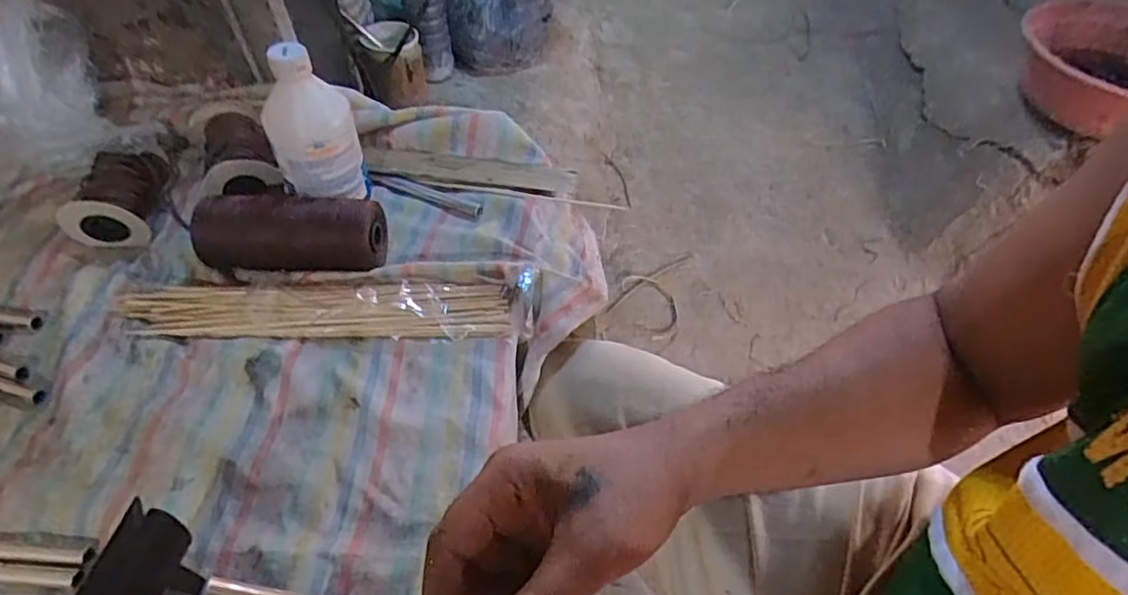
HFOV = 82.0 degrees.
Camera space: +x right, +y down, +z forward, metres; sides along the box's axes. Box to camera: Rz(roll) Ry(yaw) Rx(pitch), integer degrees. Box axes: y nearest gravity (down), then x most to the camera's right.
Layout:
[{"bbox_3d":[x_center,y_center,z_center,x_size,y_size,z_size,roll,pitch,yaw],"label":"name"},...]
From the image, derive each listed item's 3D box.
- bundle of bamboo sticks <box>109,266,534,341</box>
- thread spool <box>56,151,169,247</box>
[{"bbox_3d":[-0.199,0.004,0.548,0.351,0.025,0.071,2,49,1],"label":"bundle of bamboo sticks"},{"bbox_3d":[-0.411,-0.093,0.597,0.071,0.059,0.081,-2,49,-2],"label":"thread spool"}]

